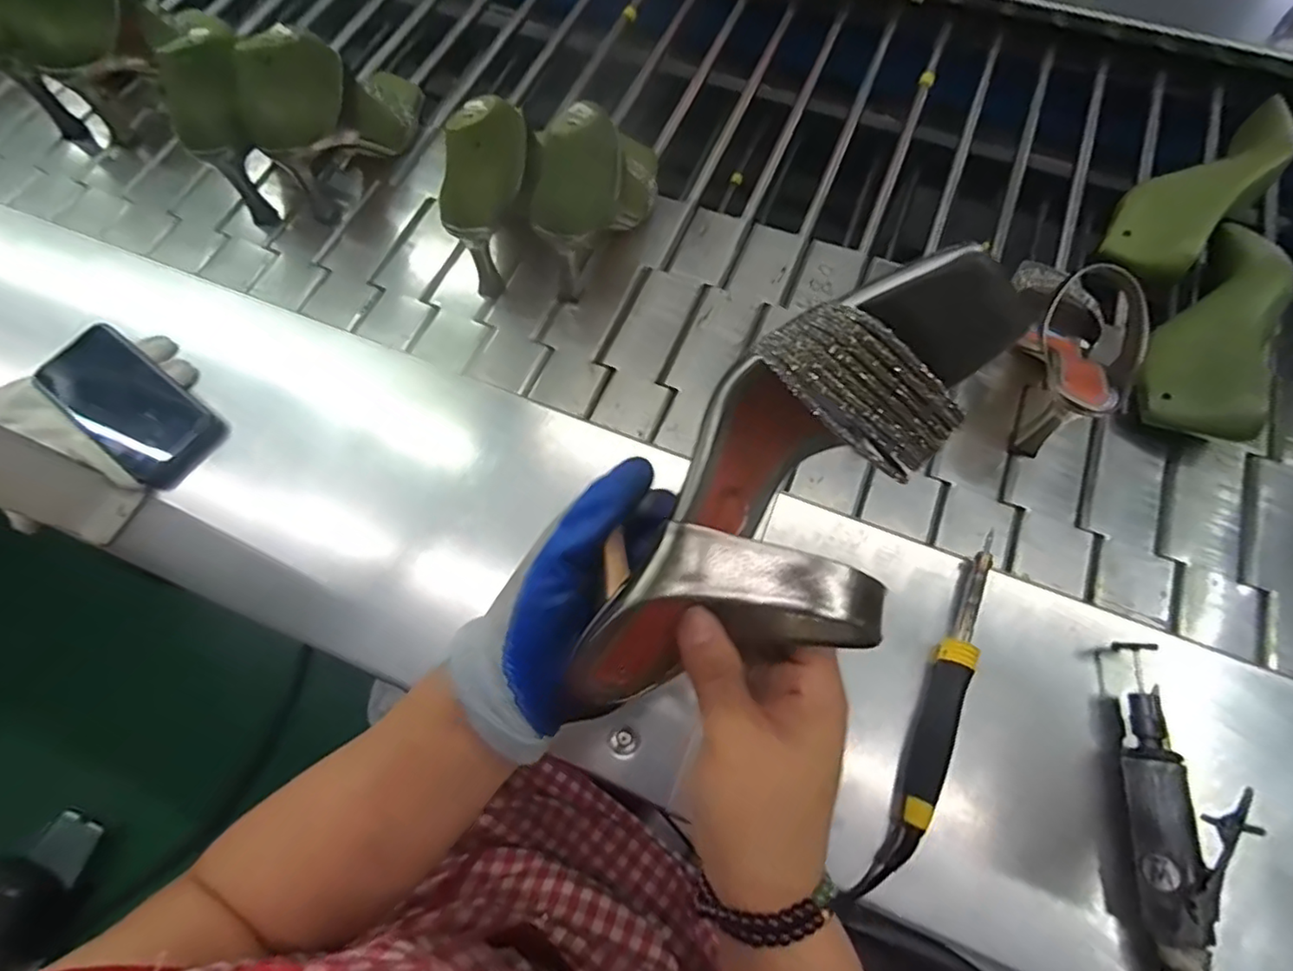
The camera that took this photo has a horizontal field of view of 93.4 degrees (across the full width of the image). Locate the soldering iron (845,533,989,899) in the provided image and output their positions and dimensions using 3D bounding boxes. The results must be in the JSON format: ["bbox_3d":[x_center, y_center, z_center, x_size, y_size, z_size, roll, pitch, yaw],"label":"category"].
[{"bbox_3d":[0.200,0.153,0.417,0.027,0.032,0.253,25,71,10],"label":"soldering iron"}]

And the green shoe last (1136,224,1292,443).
[{"bbox_3d":[0.524,-0.140,0.554,0.094,0.070,0.236,36,71,15],"label":"green shoe last"}]

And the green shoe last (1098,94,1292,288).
[{"bbox_3d":[0.559,-0.300,0.608,0.232,0.066,0.092,-38,71,-15],"label":"green shoe last"}]

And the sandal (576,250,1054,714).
[{"bbox_3d":[0.055,0.010,0.236,0.094,0.085,0.226,40,96,16],"label":"sandal"}]

